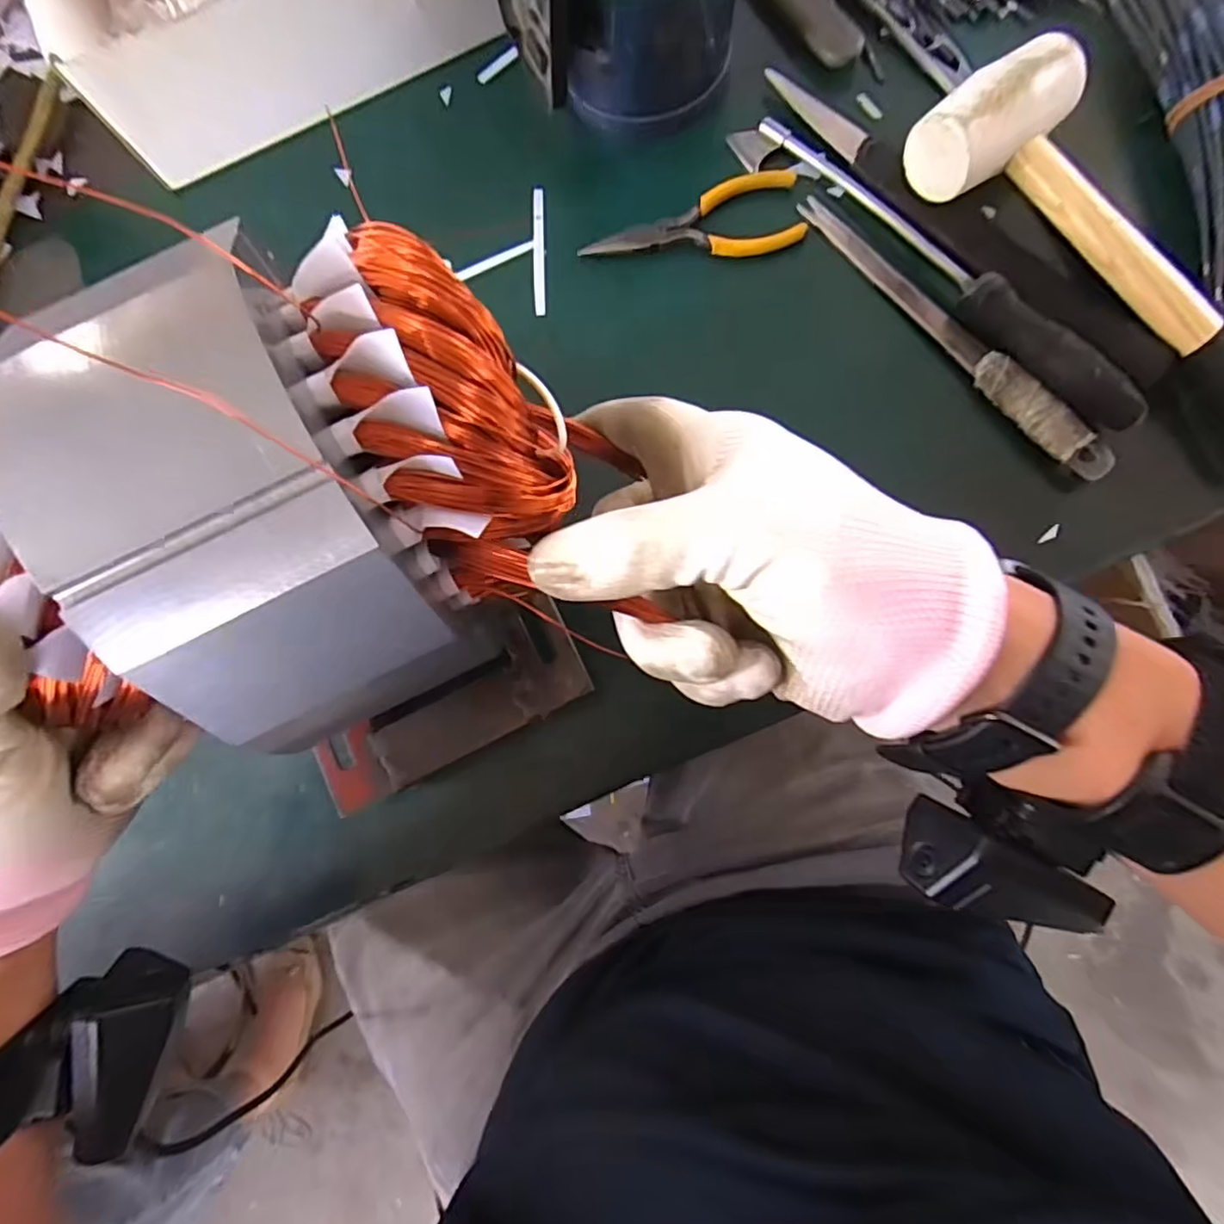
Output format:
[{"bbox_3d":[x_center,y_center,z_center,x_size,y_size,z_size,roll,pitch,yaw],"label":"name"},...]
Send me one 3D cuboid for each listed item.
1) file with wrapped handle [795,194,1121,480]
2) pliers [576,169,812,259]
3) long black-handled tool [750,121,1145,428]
[{"bbox_3d":[0.176,-0.149,0.332,0.020,0.015,0.210,-38,81,-2],"label":"file with wrapped handle"},{"bbox_3d":[0.044,-0.219,0.357,0.121,0.010,0.047,-8,81,3],"label":"pliers"},{"bbox_3d":[0.167,-0.181,0.327,0.022,0.027,0.245,-41,81,-2],"label":"long black-handled tool"}]

